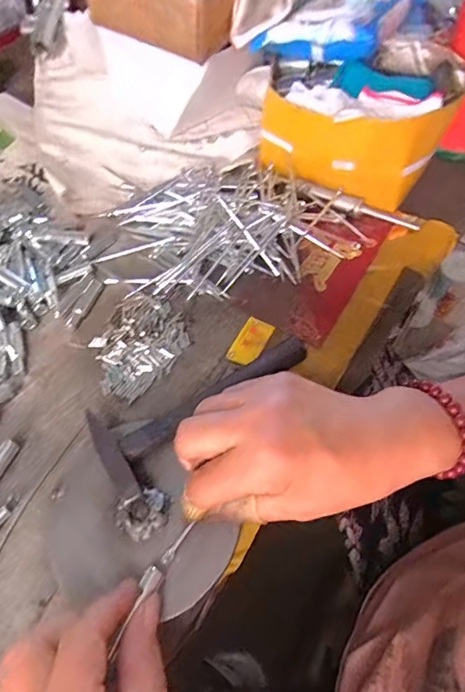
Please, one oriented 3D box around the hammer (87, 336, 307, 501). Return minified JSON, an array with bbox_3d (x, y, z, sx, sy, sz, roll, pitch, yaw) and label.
[{"bbox_3d":[-0.019,0.034,0.344,0.177,0.029,0.071,-34,64,-18],"label":"hammer"}]

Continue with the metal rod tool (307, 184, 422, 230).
[{"bbox_3d":[0.128,-0.135,0.444,0.110,0.016,0.016,21,62,13],"label":"metal rod tool"}]

